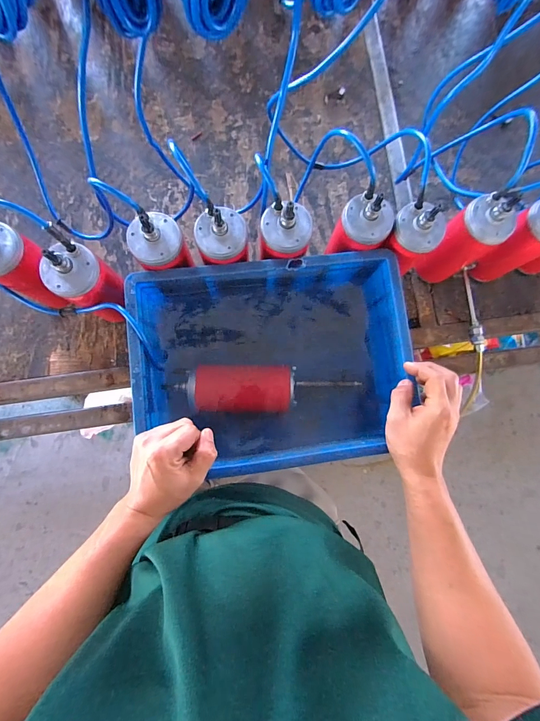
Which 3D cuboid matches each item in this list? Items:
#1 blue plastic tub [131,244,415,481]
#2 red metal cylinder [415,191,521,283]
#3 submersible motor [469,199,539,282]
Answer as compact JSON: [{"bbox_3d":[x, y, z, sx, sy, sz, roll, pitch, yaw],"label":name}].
[{"bbox_3d":[0.003,0.003,0.520,0.389,0.126,0.284,-6,85,-4],"label":"blue plastic tub"},{"bbox_3d":[0.323,-0.201,0.554,0.064,0.193,0.084,-38,88,-6],"label":"red metal cylinder"},{"bbox_3d":[0.419,-0.201,0.558,0.070,0.208,0.072,0,85,-3],"label":"submersible motor"}]

